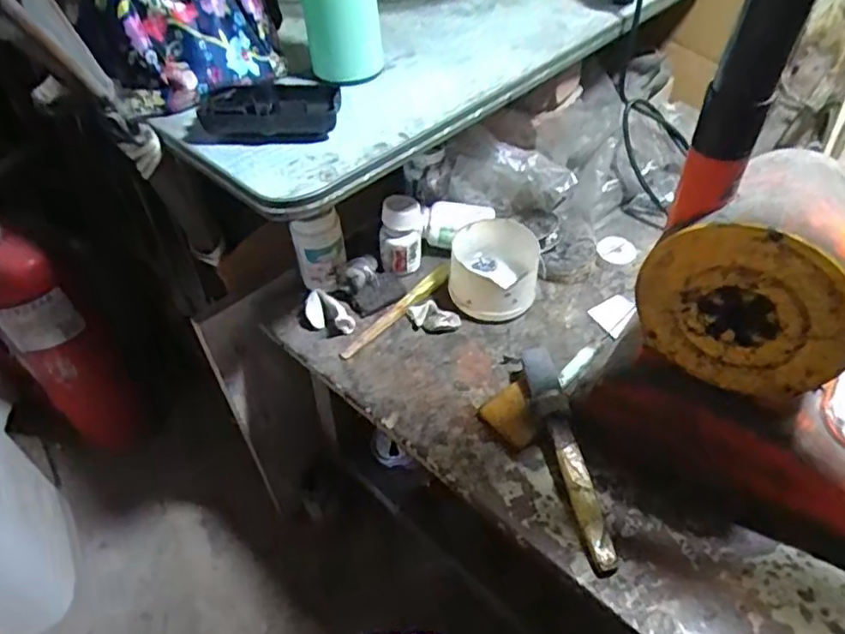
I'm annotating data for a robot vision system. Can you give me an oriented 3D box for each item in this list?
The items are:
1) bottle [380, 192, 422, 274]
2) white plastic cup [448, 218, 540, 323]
[{"bbox_3d":[-0.022,-0.088,0.647,0.041,0.074,0.045,3,48,7],"label":"bottle"},{"bbox_3d":[0.072,-0.047,0.624,0.085,0.058,0.090,-2,47,2],"label":"white plastic cup"}]

